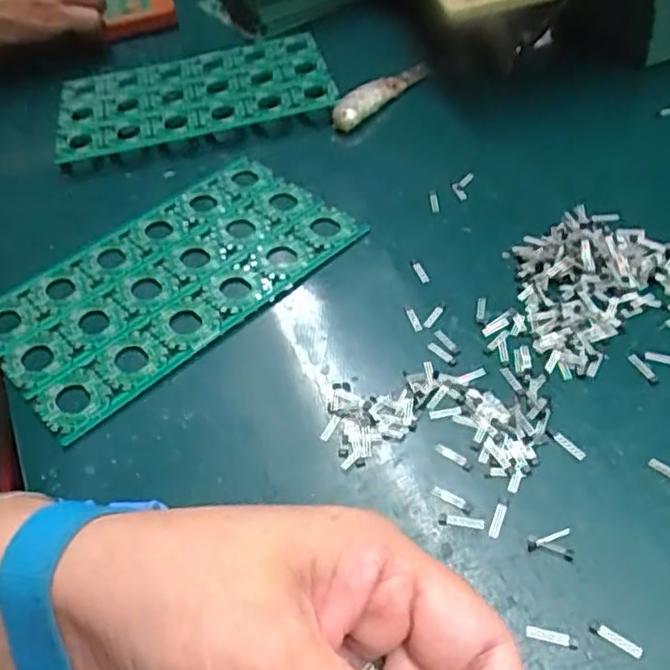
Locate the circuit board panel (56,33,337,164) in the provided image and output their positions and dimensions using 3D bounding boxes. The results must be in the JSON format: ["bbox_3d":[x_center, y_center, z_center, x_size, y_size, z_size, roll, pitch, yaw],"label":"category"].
[{"bbox_3d":[-0.109,-0.188,0.521,0.200,0.014,0.131,-16,49,-4],"label":"circuit board panel"}]

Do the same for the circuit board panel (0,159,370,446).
[{"bbox_3d":[-0.092,-0.035,0.387,0.204,0.007,0.119,-37,52,-26],"label":"circuit board panel"}]

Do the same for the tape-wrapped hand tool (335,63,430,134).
[{"bbox_3d":[0.035,-0.182,0.502,0.020,0.017,0.109,27,59,29],"label":"tape-wrapped hand tool"}]

